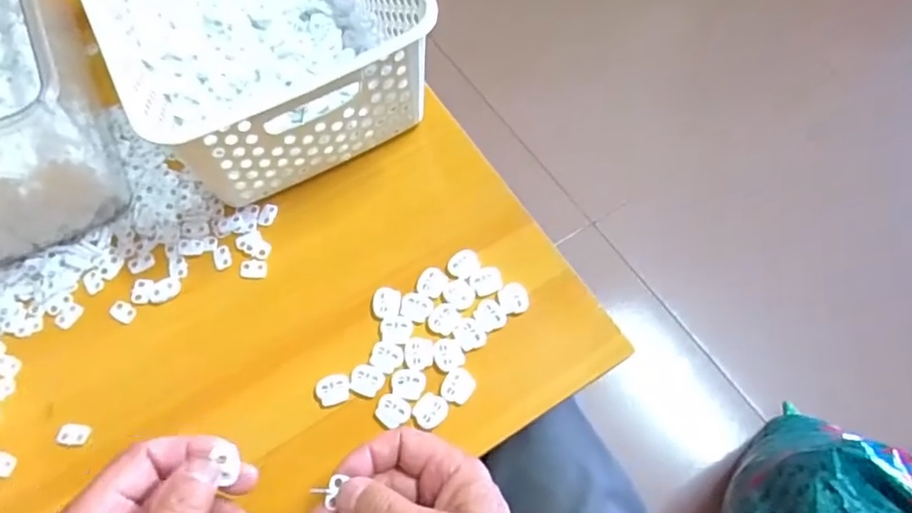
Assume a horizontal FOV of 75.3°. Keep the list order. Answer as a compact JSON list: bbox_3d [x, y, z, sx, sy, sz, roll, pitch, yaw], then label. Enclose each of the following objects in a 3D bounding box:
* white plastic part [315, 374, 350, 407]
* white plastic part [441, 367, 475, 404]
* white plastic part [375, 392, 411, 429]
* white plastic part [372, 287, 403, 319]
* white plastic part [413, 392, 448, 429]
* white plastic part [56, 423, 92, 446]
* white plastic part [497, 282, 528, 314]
[{"bbox_3d":[-0.082,0.089,0.396,0.022,0.004,0.018,-17,65,-7],"label":"white plastic part"},{"bbox_3d":[0.001,0.086,0.392,0.020,0.004,0.023,31,69,15],"label":"white plastic part"},{"bbox_3d":[-0.042,0.101,0.388,0.023,0.004,0.021,25,67,13],"label":"white plastic part"},{"bbox_3d":[-0.049,0.032,0.420,0.020,0.004,0.022,2,64,2],"label":"white plastic part"},{"bbox_3d":[-0.017,0.100,0.385,0.020,0.004,0.022,40,72,19],"label":"white plastic part"},{"bbox_3d":[-0.253,0.117,0.389,0.020,0.007,0.014,7,64,5],"label":"white plastic part"},{"bbox_3d":[0.041,0.030,0.418,0.020,0.005,0.022,-1,64,1],"label":"white plastic part"}]

